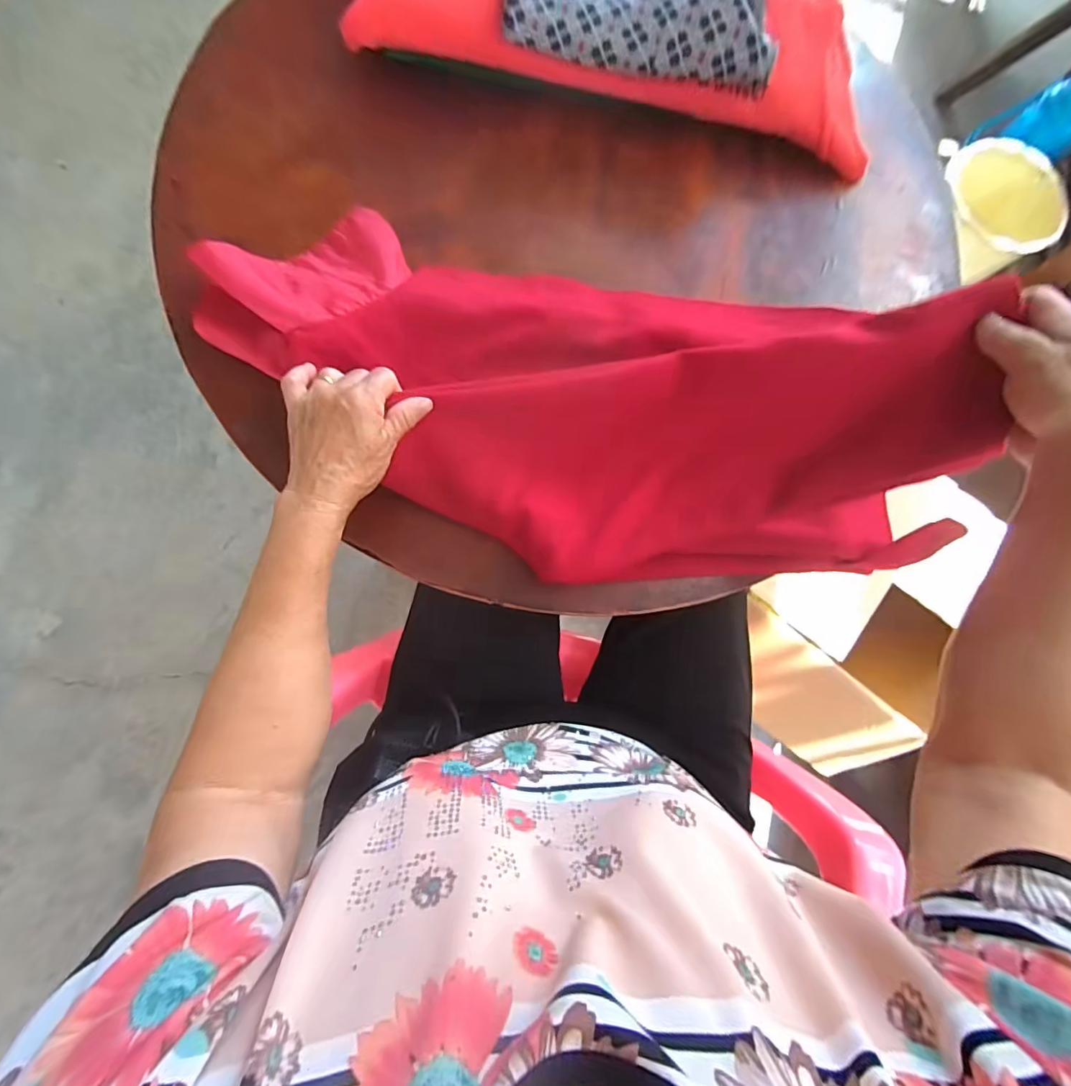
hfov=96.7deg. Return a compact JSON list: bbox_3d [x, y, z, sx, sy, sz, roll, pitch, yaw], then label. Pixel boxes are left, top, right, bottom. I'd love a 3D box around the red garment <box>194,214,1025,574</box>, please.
[{"bbox_3d":[0.030,-0.118,0.405,0.619,0.120,0.264,15,81,5],"label":"red garment"}]

